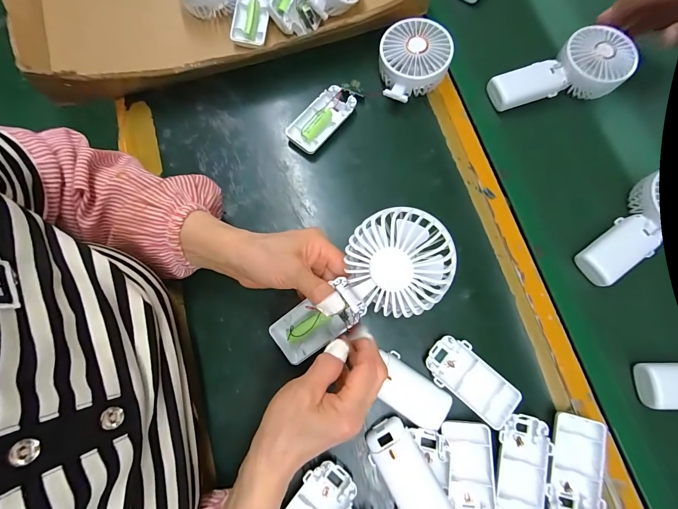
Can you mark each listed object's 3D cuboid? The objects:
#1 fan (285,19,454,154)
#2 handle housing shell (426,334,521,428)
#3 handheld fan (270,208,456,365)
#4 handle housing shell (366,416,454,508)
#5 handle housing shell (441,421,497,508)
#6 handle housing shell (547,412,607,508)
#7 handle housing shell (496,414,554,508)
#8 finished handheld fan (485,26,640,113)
[{"bbox_3d":[0.033,-0.203,0.382,0.221,0.048,0.085,-33,79,-9],"label":"fan"},{"bbox_3d":[0.135,0.129,0.324,0.095,0.016,0.048,42,78,9],"label":"handle housing shell"},{"bbox_3d":[0.013,0.036,0.271,0.175,0.039,0.074,-40,77,32],"label":"handheld fan"},{"bbox_3d":[0.063,0.204,0.290,0.045,0.021,0.091,-31,78,-9],"label":"handle housing shell"},{"bbox_3d":[0.126,0.212,0.300,0.042,0.014,0.094,-2,76,-2],"label":"handle housing shell"},{"bbox_3d":[0.224,0.202,0.297,0.048,0.012,0.093,13,76,2],"label":"handle housing shell"},{"bbox_3d":[0.175,0.205,0.301,0.049,0.010,0.093,11,75,1],"label":"handle housing shell"},{"bbox_3d":[0.289,-0.230,0.407,0.174,0.036,0.086,-24,77,-7],"label":"finished handheld fan"}]

